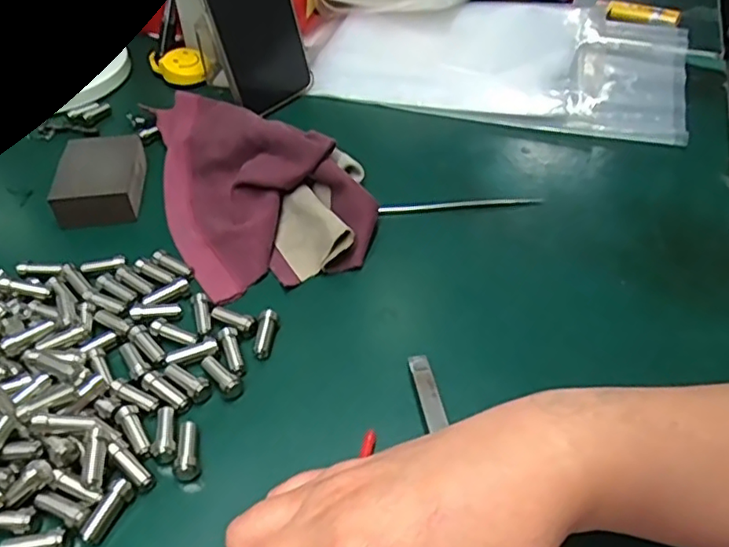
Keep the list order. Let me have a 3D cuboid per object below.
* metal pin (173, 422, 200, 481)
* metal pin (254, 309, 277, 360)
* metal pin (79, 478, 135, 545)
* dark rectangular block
[{"bbox_3d":[-0.082,0.082,0.284,0.011,0.011,0.029,-11,48,-12],"label":"metal pin"},{"bbox_3d":[-0.053,0.033,0.331,0.010,0.011,0.026,3,47,1],"label":"metal pin"},{"bbox_3d":[-0.110,0.102,0.265,0.009,0.010,0.027,20,50,16],"label":"metal pin"},{"bbox_3d":[-0.175,-0.062,0.411,0.051,0.024,0.072,-6,47,-7],"label":"dark rectangular block"}]

